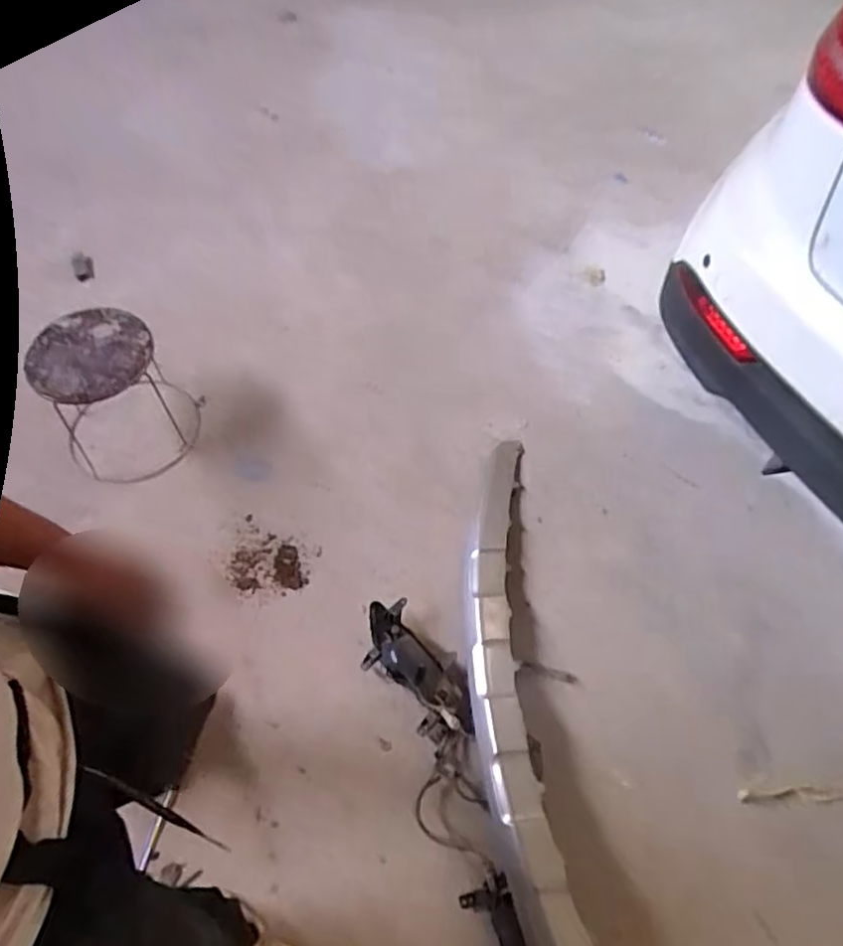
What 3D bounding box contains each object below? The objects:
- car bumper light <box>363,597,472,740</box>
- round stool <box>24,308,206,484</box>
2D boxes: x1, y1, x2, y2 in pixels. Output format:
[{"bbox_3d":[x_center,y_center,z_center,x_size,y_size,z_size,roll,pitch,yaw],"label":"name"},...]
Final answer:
[{"bbox_3d":[-0.012,0.420,1.417,0.144,0.058,0.320,-34,64,-21],"label":"car bumper light"},{"bbox_3d":[-0.776,-0.207,1.700,0.333,0.343,0.306,1,57,-1],"label":"round stool"}]

